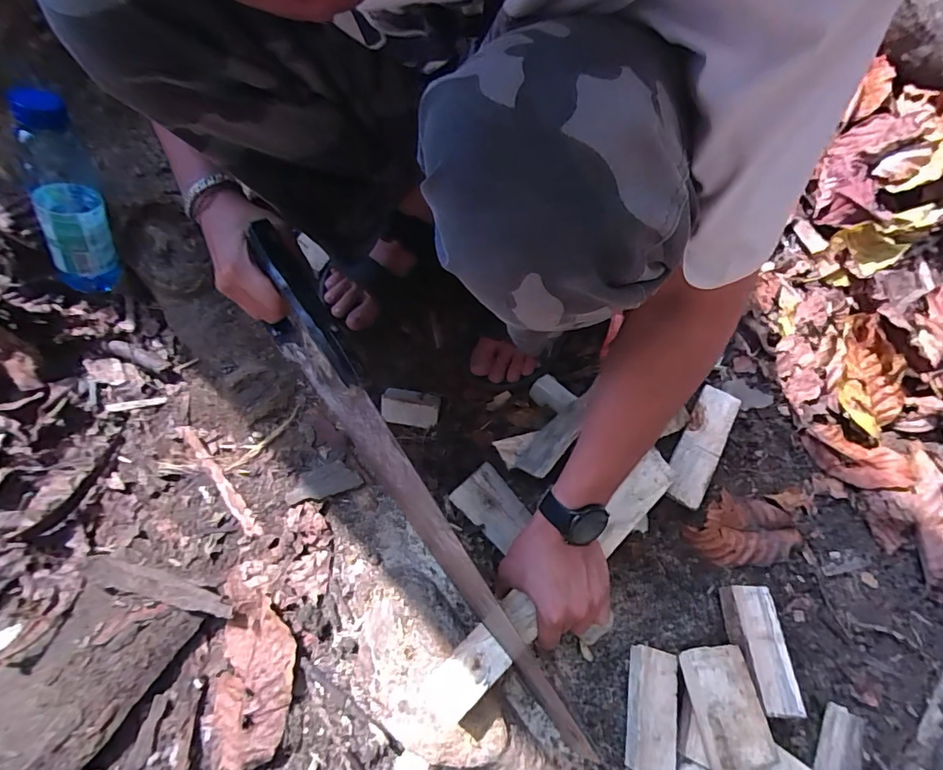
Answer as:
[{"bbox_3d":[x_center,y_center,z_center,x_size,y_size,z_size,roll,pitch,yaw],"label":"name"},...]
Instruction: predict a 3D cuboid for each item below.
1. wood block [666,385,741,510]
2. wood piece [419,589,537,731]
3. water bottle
[{"bbox_3d":[0.275,0.071,0.573,0.046,0.022,0.152,30,71,7],"label":"wood block"},{"bbox_3d":[0.006,0.247,0.429,0.127,0.022,0.042,-42,77,-15],"label":"wood piece"},{"bbox_3d":[-0.450,-0.201,0.532,0.065,0.206,0.062,25,41,8],"label":"water bottle"}]

